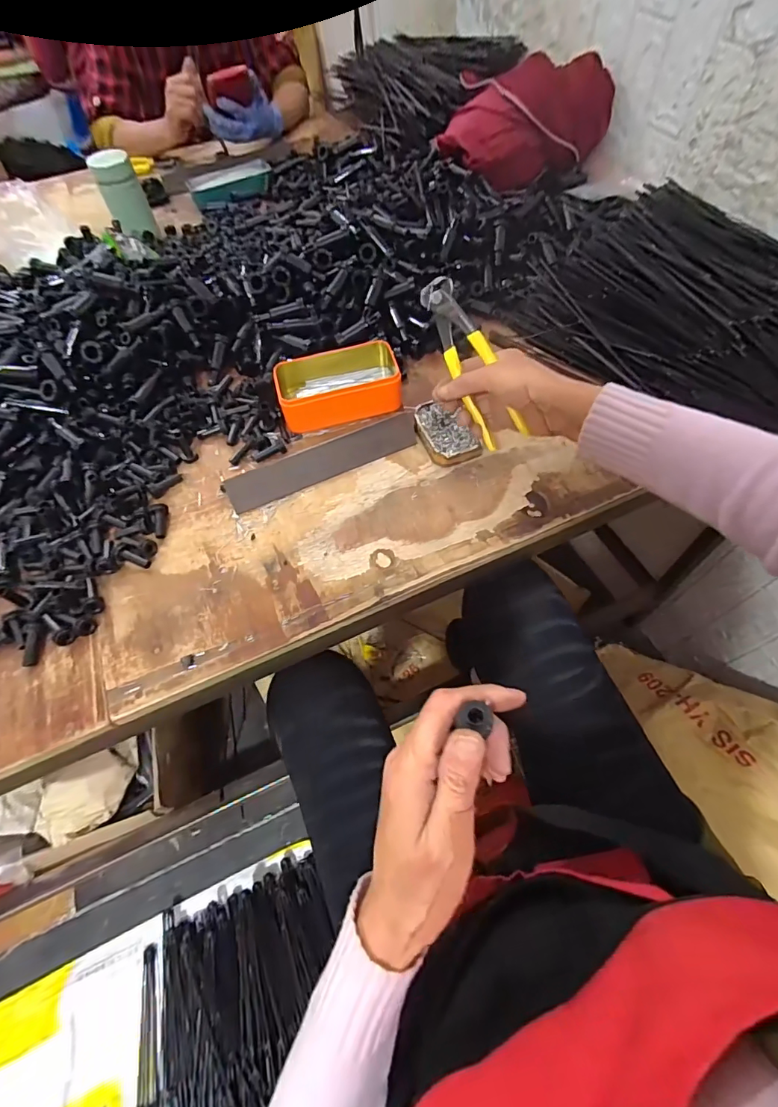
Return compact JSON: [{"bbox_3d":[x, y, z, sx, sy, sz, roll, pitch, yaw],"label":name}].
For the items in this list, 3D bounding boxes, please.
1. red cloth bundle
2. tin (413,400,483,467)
[{"bbox_3d":[0.211,-0.669,0.725,0.222,0.103,0.153,-36,64,-17],"label":"red cloth bundle"},{"bbox_3d":[0.064,-0.139,0.544,0.052,0.022,0.090,-18,60,-8],"label":"tin"}]

